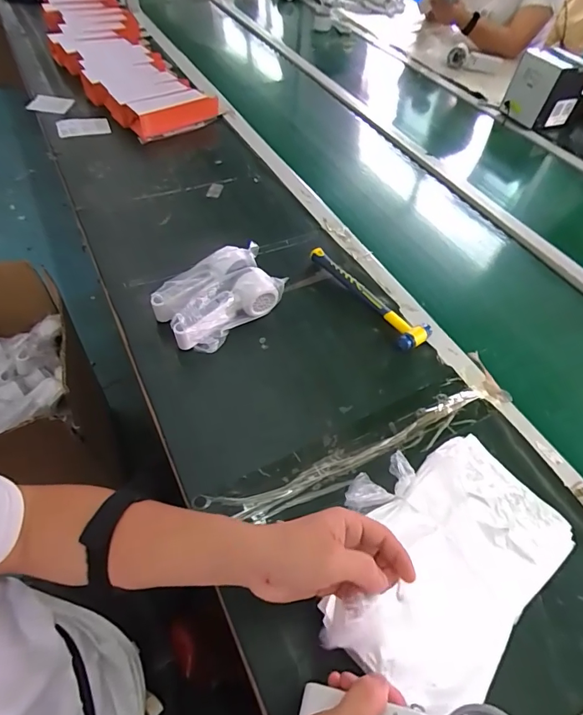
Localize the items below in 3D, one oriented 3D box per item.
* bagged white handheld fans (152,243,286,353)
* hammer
[{"bbox_3d":[-0.112,-0.091,0.640,0.181,0.073,0.126,-33,62,-25],"label":"bagged white handheld fans"},{"bbox_3d":[0.123,-0.104,0.686,0.056,0.030,0.243,-28,60,-23],"label":"hammer"}]

